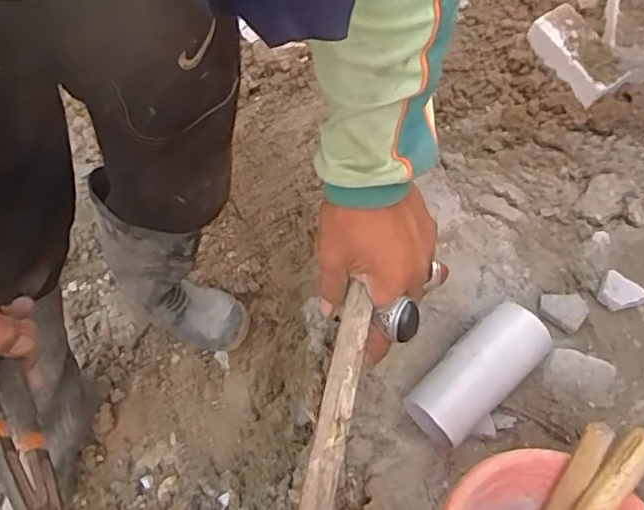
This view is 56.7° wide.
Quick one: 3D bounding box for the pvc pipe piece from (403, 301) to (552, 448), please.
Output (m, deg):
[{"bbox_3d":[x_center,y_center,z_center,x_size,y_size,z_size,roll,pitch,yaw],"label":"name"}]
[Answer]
[{"bbox_3d":[0.206,0.158,0.798,0.200,0.084,0.090,-39,72,-19],"label":"pvc pipe piece"}]

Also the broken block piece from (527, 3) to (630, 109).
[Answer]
[{"bbox_3d":[0.511,-0.405,1.210,0.111,0.060,0.204,-25,68,-14],"label":"broken block piece"}]

